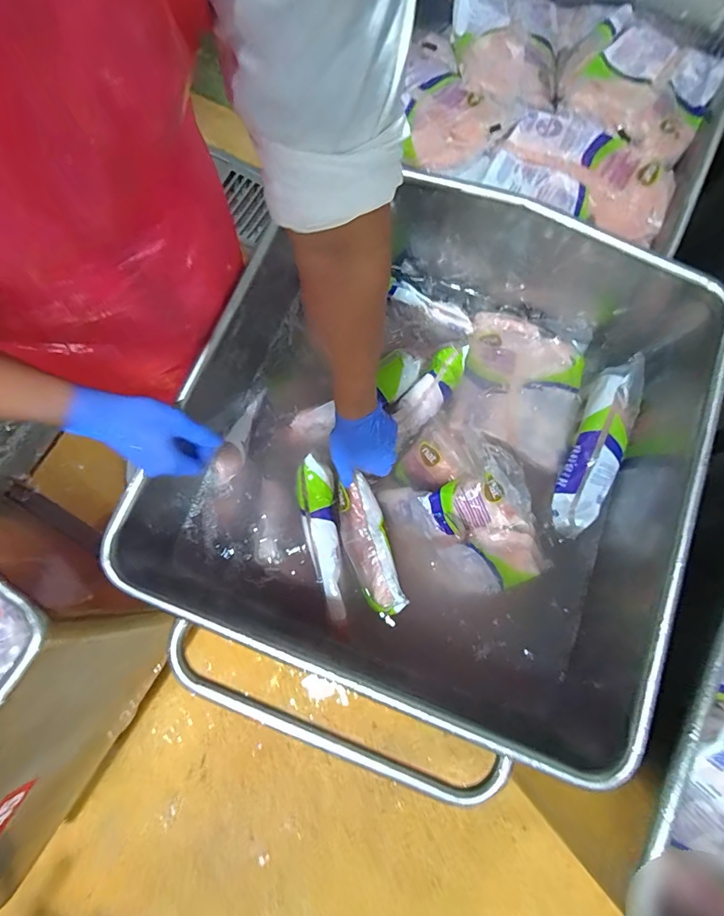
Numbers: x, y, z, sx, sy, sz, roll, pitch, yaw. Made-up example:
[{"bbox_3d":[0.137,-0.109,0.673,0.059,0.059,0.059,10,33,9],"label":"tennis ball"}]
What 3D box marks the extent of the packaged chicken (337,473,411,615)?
[{"bbox_3d":[0.007,0.143,0.728,0.072,0.048,0.210,-17,86,-5],"label":"packaged chicken"}]

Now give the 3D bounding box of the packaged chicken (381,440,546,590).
[{"bbox_3d":[0.183,0.113,0.744,0.213,0.087,0.224,-25,78,-7],"label":"packaged chicken"}]

